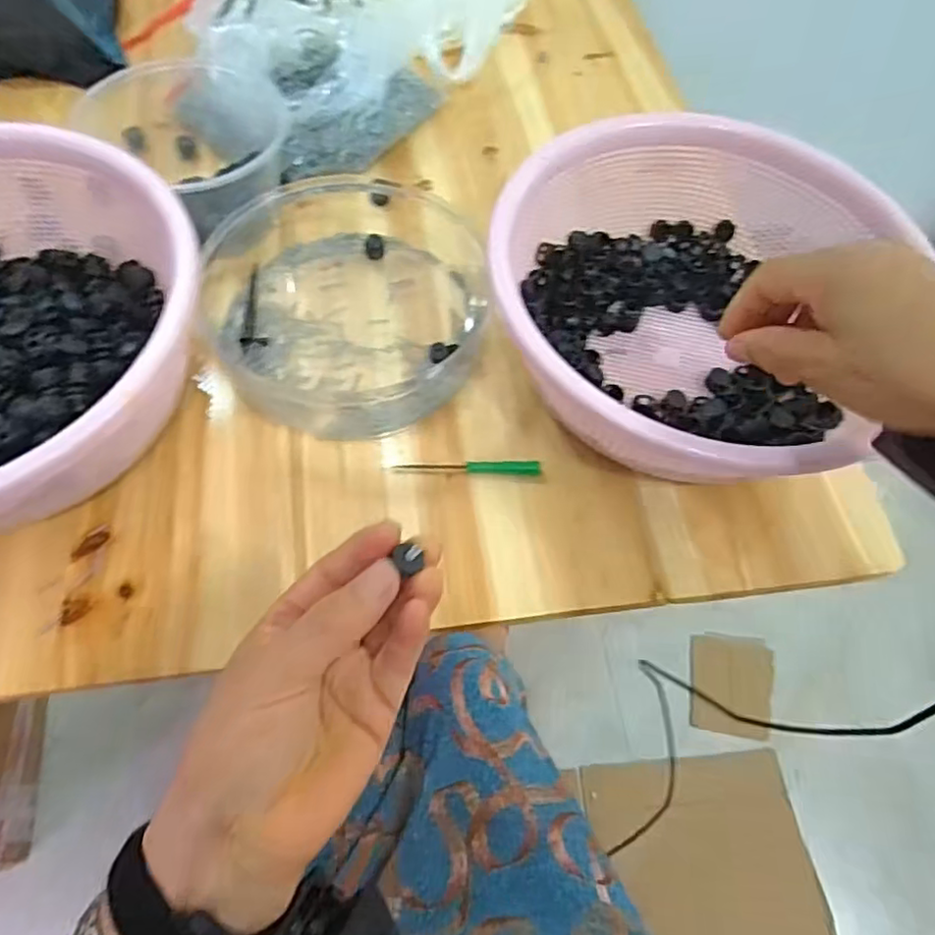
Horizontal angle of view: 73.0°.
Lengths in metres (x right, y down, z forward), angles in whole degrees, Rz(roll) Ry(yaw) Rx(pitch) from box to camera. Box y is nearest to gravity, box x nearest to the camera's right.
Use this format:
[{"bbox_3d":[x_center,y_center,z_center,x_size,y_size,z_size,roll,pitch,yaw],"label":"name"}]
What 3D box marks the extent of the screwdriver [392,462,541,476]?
[{"bbox_3d":[0.001,0.000,0.423,0.096,0.009,0.009,2,62,-2],"label":"screwdriver"}]

